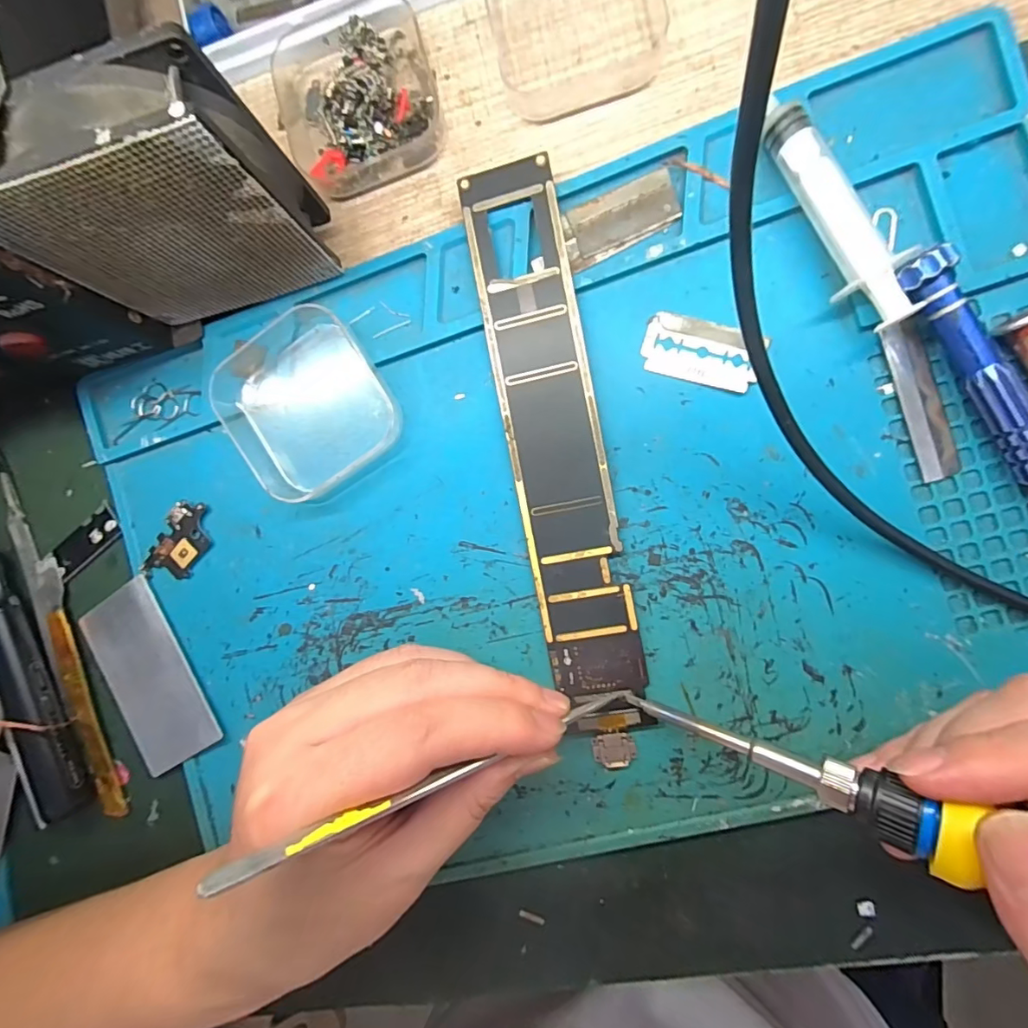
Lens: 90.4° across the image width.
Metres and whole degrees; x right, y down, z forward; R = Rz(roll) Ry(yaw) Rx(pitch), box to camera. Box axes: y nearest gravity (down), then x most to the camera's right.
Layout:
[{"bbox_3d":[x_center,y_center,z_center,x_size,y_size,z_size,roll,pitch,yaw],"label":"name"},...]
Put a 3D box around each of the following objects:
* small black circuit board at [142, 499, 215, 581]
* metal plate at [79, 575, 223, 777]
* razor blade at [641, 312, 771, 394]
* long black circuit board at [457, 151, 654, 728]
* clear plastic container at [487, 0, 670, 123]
[{"bbox_3d":[-0.146,0.013,0.223,0.022,0.005,0.039,34,97,7],"label":"small black circuit board"},{"bbox_3d":[-0.162,0.072,0.227,0.045,0.004,0.079,-31,85,14],"label":"metal plate"},{"bbox_3d":[0.069,-0.060,0.188,0.042,0.004,0.022,17,94,9],"label":"razor blade"},{"bbox_3d":[0.017,-0.024,0.195,0.036,0.007,0.212,-10,90,10],"label":"long black circuit board"},{"bbox_3d":[0.024,-0.191,0.192,0.065,0.015,0.063,-14,89,10],"label":"clear plastic container"}]

